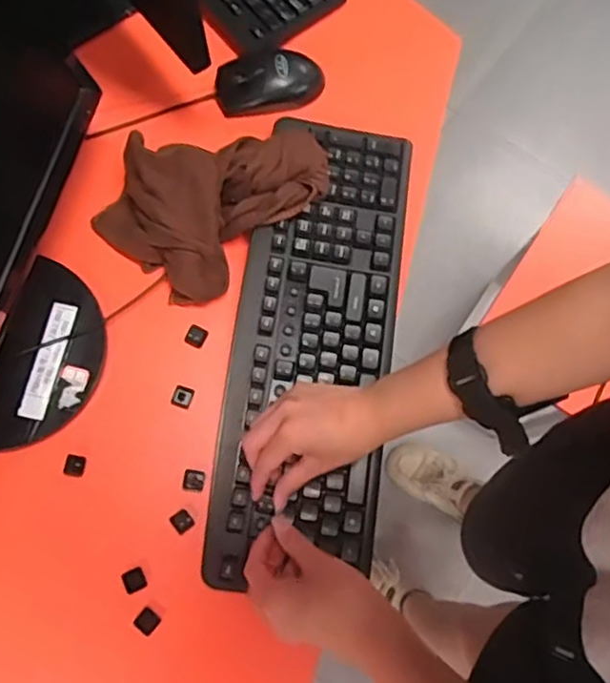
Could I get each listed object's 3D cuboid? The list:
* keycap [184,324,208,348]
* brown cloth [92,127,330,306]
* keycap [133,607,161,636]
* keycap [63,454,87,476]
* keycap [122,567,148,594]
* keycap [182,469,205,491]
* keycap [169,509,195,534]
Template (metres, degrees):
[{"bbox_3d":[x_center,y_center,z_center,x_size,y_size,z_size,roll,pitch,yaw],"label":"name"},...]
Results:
[{"bbox_3d":[-0.099,-0.005,0.581,0.018,0.004,0.019,23,74,6],"label":"keycap"},{"bbox_3d":[-0.083,-0.138,0.573,0.193,0.089,0.133,-41,81,-13],"label":"brown cloth"},{"bbox_3d":[-0.128,0.227,0.517,0.018,0.004,0.017,38,76,9],"label":"keycap"},{"bbox_3d":[-0.197,0.106,0.546,0.017,0.004,0.018,6,73,1],"label":"keycap"},{"bbox_3d":[-0.141,0.196,0.526,0.017,0.004,0.018,-27,76,-9],"label":"keycap"},{"bbox_3d":[-0.096,0.120,0.552,0.018,0.004,0.018,4,73,0],"label":"keycap"},{"bbox_3d":[-0.104,0.152,0.538,0.017,0.009,0.018,-38,78,-11],"label":"keycap"}]

